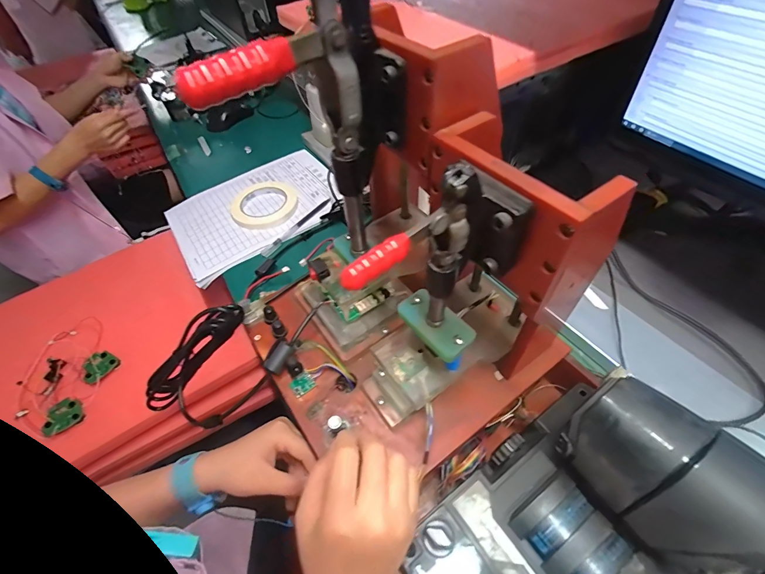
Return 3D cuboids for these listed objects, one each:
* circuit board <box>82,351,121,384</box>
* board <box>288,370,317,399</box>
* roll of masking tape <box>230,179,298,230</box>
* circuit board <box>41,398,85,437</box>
[{"bbox_3d":[-0.494,0.139,0.620,0.043,0.014,0.055,31,61,25],"label":"circuit board"},{"bbox_3d":[-0.077,0.093,0.339,0.021,0.004,0.018,-37,59,-22],"label":"board"},{"bbox_3d":[-0.209,-0.147,0.621,0.122,0.018,0.112,-2,52,3],"label":"roll of masking tape"},{"bbox_3d":[-0.513,0.207,0.567,0.052,0.009,0.048,-33,71,-27],"label":"circuit board"}]

